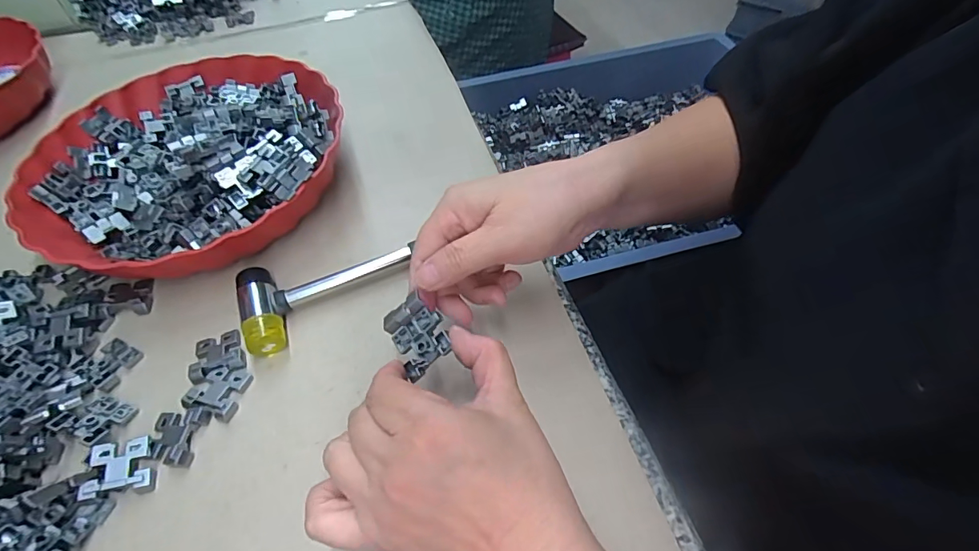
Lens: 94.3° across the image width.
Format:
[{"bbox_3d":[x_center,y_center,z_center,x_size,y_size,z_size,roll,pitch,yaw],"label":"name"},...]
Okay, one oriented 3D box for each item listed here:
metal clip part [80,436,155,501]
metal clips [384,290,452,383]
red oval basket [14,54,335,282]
[{"bbox_3d":[-0.205,0.107,0.253,0.030,0.013,0.028,-12,54,-5],"label":"metal clip part"},{"bbox_3d":[-0.039,0.031,0.251,0.028,0.011,0.043,-40,65,14],"label":"metal clips"},{"bbox_3d":[-0.250,-0.099,0.379,0.233,0.066,0.250,-14,54,-6],"label":"red oval basket"}]

